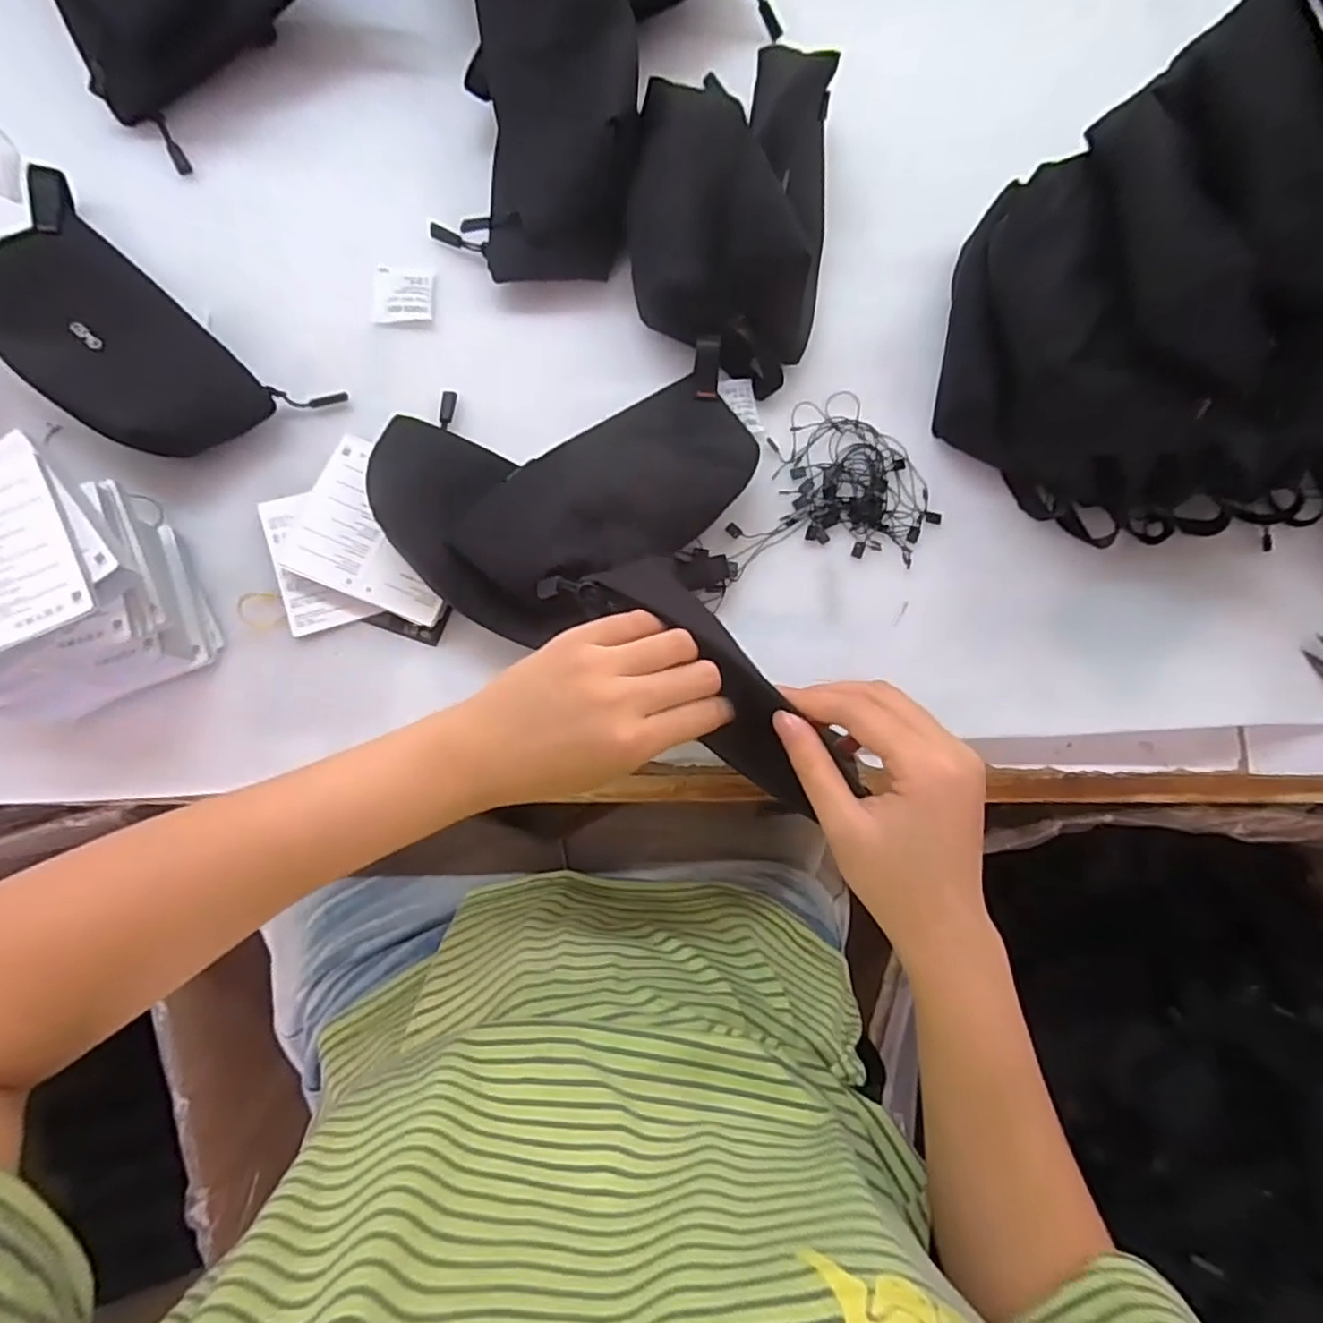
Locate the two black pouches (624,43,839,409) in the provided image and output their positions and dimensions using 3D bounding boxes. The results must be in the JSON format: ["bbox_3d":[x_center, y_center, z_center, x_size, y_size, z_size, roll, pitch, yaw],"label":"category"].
[{"bbox_3d":[0.047,-0.290,0.426,0.130,0.074,0.206,6,83,-2],"label":"two black pouches"}]

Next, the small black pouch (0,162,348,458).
[{"bbox_3d":[-0.339,-0.205,0.424,0.230,0.044,0.115,35,83,2],"label":"small black pouch"}]

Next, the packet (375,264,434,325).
[{"bbox_3d":[-0.174,-0.248,0.449,0.039,0.004,0.040,0,83,-2],"label":"packet"}]

